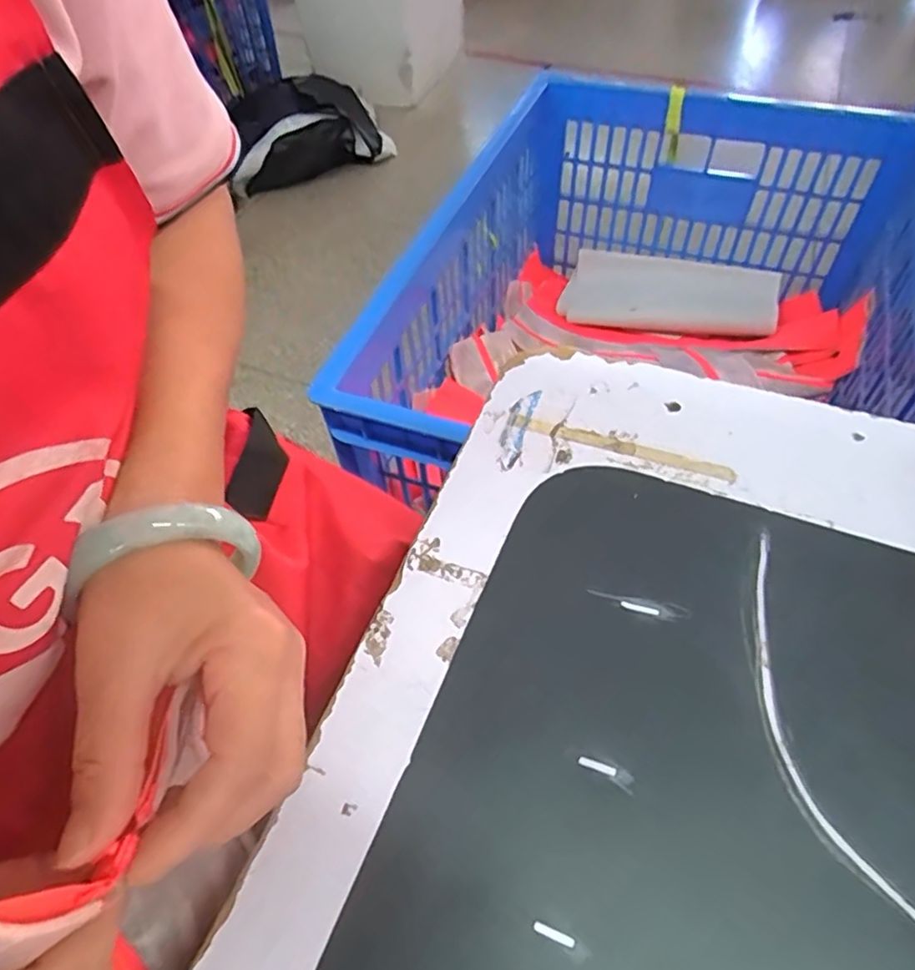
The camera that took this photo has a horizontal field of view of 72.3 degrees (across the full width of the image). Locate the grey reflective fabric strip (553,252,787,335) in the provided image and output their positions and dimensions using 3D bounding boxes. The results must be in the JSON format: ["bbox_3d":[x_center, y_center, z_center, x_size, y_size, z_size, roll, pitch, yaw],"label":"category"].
[{"bbox_3d":[0.397,-0.363,1.199,0.391,0.033,0.133,11,93,18],"label":"grey reflective fabric strip"}]

